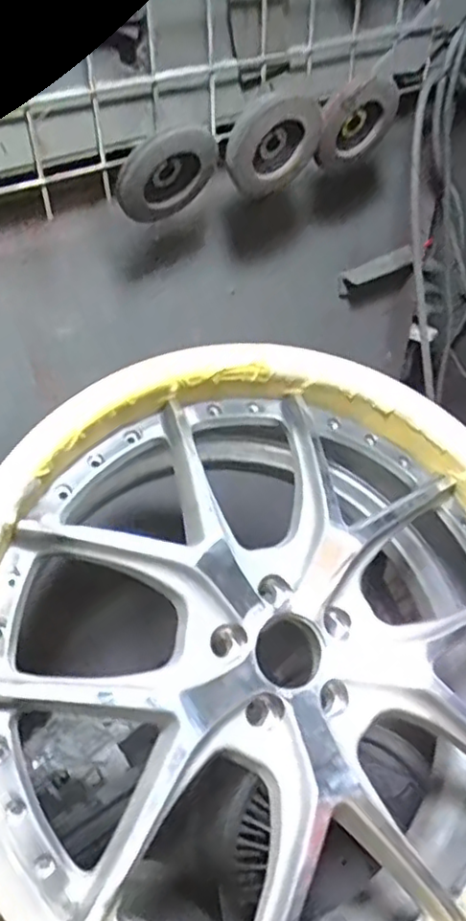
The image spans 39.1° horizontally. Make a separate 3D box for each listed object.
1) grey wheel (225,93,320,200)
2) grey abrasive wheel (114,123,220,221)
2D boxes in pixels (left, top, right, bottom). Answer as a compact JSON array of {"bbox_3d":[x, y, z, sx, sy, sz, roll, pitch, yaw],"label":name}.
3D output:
[{"bbox_3d":[0.039,-0.294,0.608,0.091,0.084,0.024,-24,49,-23],"label":"grey wheel"},{"bbox_3d":[-0.058,-0.247,0.564,0.086,0.086,0.021,-18,66,-48],"label":"grey abrasive wheel"}]

